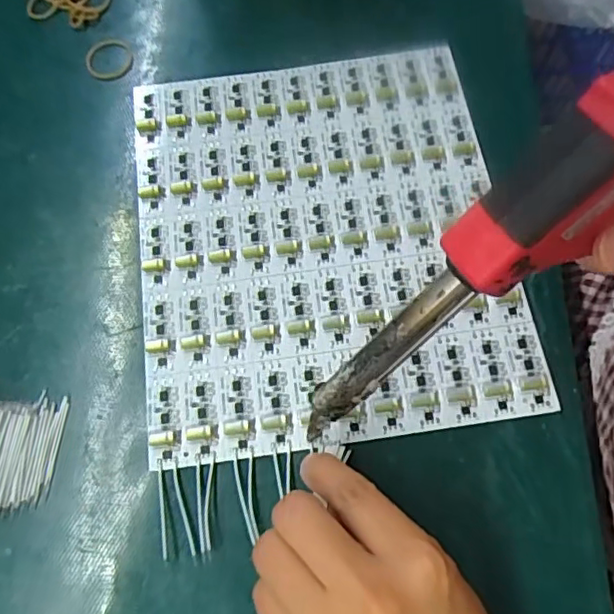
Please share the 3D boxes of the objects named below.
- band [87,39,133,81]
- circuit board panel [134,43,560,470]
[{"bbox_3d":[-0.125,-0.157,0.374,0.028,0.004,0.032,-7,68,-3],"label":"band"},{"bbox_3d":[0.007,-0.042,0.326,0.194,0.007,0.229,-8,68,-3],"label":"circuit board panel"}]

